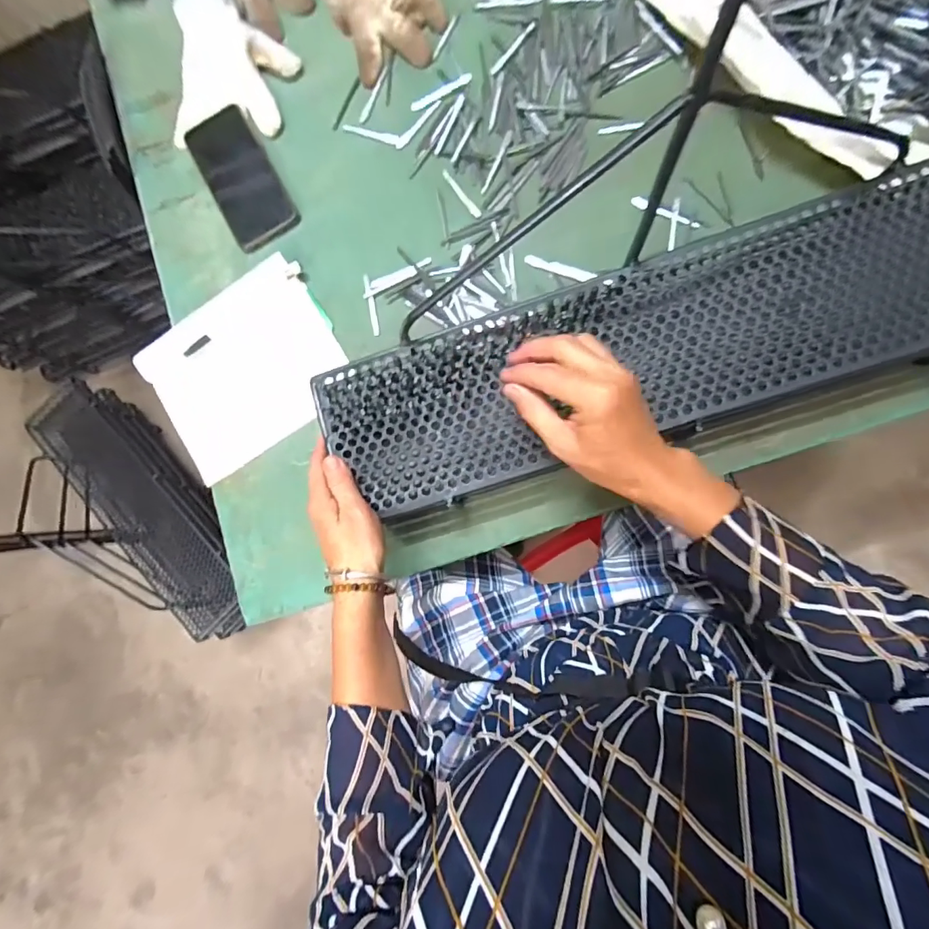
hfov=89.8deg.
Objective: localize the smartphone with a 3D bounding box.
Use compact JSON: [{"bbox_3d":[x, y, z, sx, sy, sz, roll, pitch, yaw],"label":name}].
[{"bbox_3d":[-0.249,-0.320,0.522,0.072,0.013,0.158,-30,81,4],"label":"smartphone"}]

